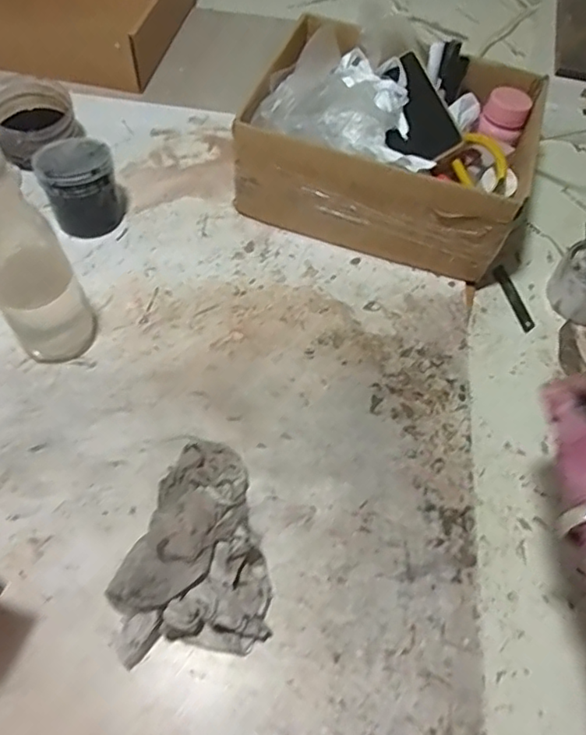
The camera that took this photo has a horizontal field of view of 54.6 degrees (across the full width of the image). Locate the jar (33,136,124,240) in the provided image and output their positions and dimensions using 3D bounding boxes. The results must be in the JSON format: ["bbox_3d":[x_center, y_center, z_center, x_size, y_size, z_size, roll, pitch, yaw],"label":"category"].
[{"bbox_3d":[-0.241,-0.206,0.650,0.079,0.092,0.077,1,57,-2],"label":"jar"}]

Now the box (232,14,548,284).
[{"bbox_3d":[0.117,-0.269,0.674,0.304,0.143,0.246,18,58,9],"label":"box"}]

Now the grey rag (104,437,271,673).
[{"bbox_3d":[-0.083,0.135,0.458,0.117,0.057,0.170,-5,58,-5],"label":"grey rag"}]

